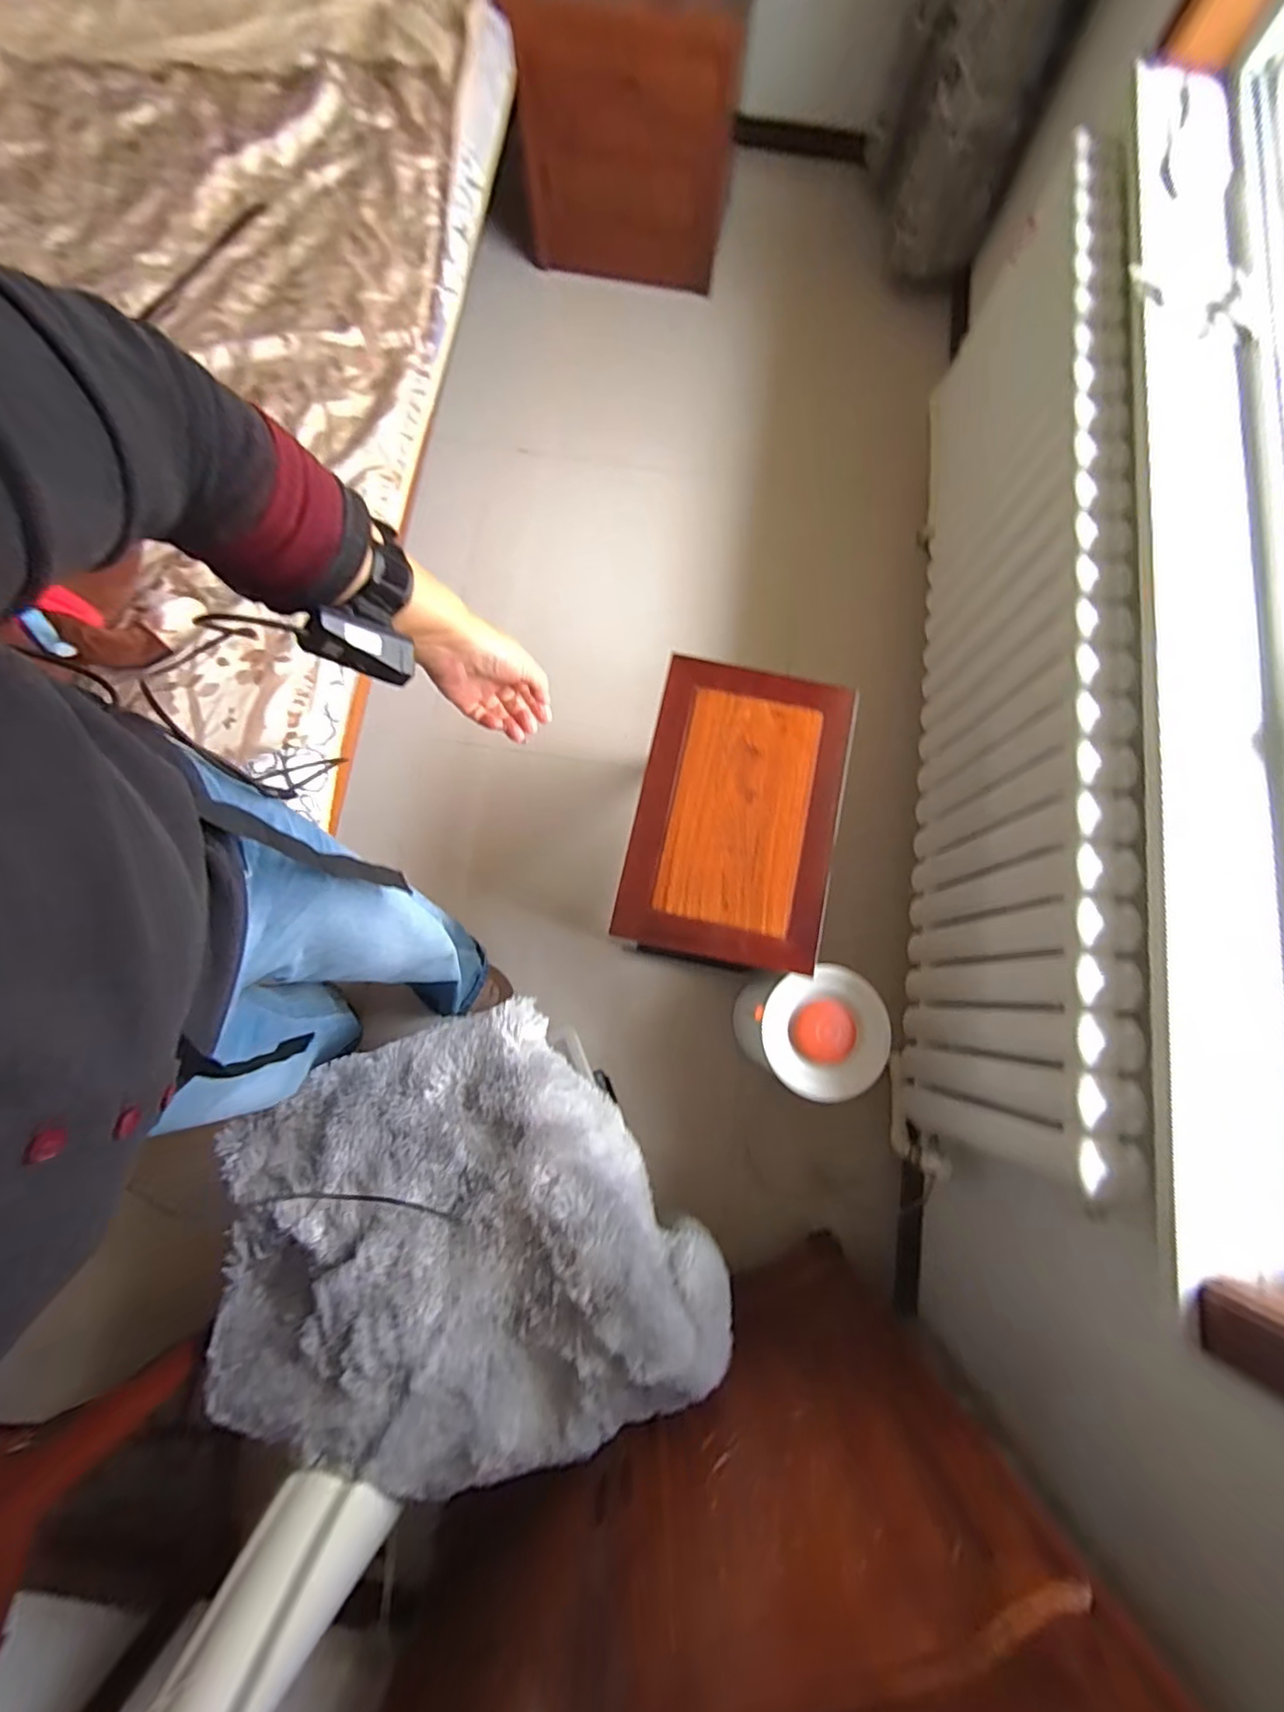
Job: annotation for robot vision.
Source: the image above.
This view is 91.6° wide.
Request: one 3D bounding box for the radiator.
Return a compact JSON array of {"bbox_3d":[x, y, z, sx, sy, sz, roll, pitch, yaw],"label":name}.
[{"bbox_3d":[0.604,-0.321,1.050,0.103,0.447,1.556,7,78,1],"label":"radiator"}]

